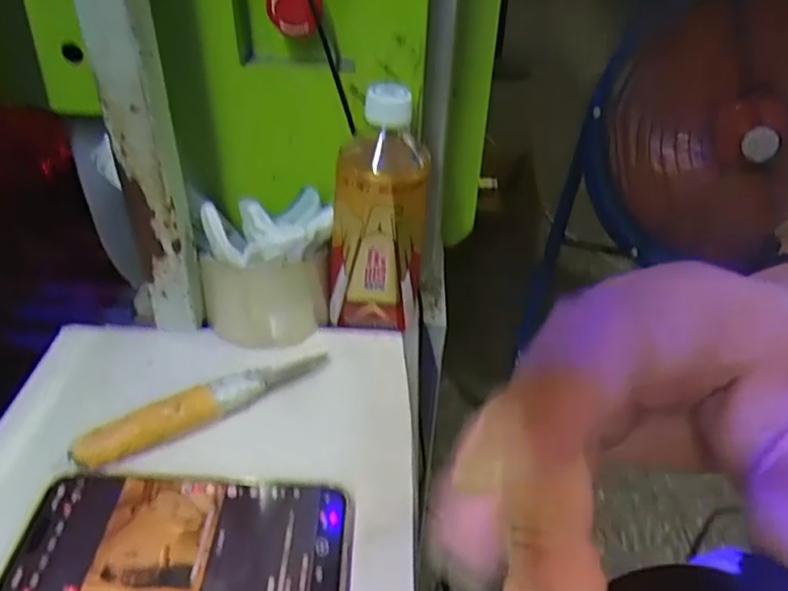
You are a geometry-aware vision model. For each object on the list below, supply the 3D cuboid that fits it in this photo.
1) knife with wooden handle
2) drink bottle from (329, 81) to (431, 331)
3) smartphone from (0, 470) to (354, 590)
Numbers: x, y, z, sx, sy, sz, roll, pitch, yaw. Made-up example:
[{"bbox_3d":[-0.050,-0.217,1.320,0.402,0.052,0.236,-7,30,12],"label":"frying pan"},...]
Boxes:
[{"bbox_3d":[-0.115,0.067,0.398,0.164,0.024,0.021,-24,44,-30],"label":"knife with wooden handle"},{"bbox_3d":[-0.011,-0.060,0.448,0.070,0.168,0.059,0,37,-3],"label":"drink bottle"},{"bbox_3d":[-0.106,0.130,0.323,0.164,0.016,0.082,3,37,0],"label":"smartphone"}]

